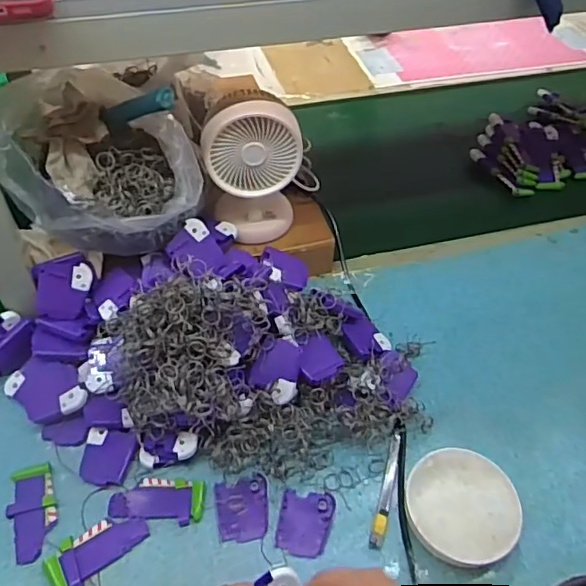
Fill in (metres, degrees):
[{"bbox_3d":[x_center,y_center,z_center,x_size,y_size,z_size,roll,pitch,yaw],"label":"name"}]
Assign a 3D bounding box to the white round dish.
[{"bbox_3d":[0.164,0.205,0.551,0.104,0.023,0.106,1,48,-1],"label":"white round dish"}]

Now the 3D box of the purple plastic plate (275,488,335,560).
[{"bbox_3d":[0.013,0.222,0.555,0.051,0.004,0.061,8,55,6],"label":"purple plastic plate"}]

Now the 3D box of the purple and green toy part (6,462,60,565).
[{"bbox_3d":[-0.251,0.211,0.552,0.043,0.014,0.088,-15,50,-15],"label":"purple and green toy part"}]

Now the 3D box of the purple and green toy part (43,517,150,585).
[{"bbox_3d":[-0.183,0.237,0.533,0.090,0.010,0.043,-32,56,-27],"label":"purple and green toy part"}]

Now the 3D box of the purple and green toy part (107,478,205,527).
[{"bbox_3d":[-0.134,0.203,0.562,0.091,0.010,0.040,4,48,2],"label":"purple and green toy part"}]

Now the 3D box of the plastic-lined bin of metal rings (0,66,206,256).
[{"bbox_3d":[-0.211,-0.133,0.614,0.186,0.156,0.167,-26,54,-23],"label":"plastic-lined bin of metal rings"}]

